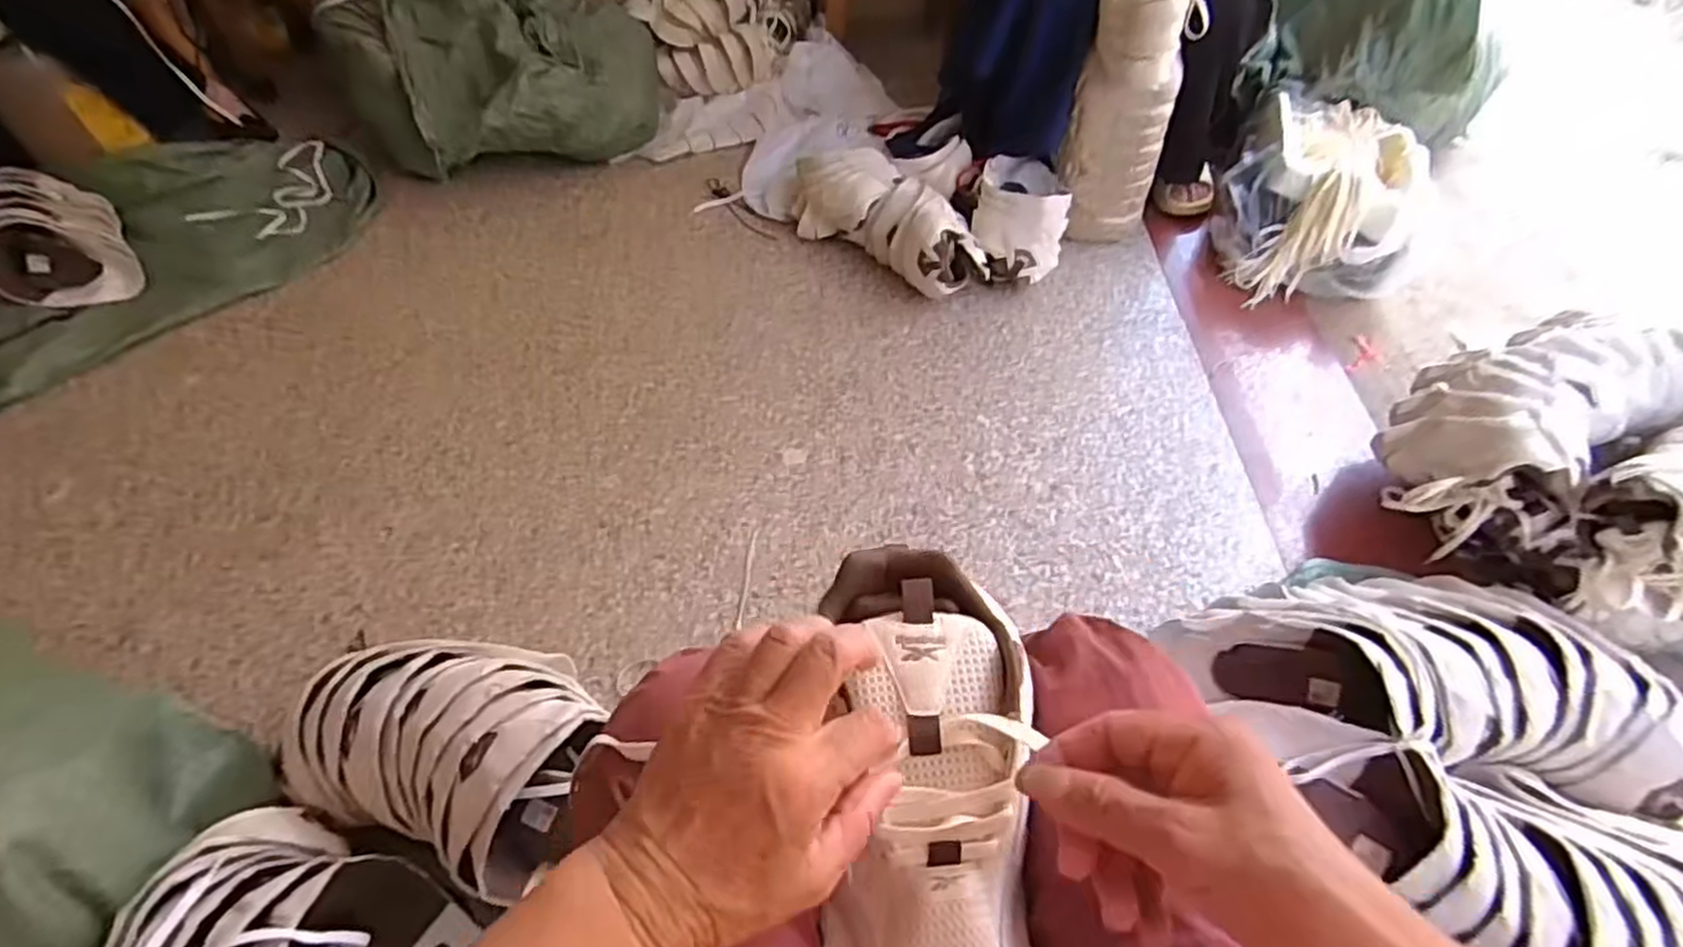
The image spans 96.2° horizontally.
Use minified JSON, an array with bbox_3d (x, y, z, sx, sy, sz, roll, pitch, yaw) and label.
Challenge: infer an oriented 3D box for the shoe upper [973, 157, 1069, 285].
[{"bbox_3d":[0.310,-0.439,1.310,0.156,0.106,0.246,8,52,6],"label":"shoe upper"}]

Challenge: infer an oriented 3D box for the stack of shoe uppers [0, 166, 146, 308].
[{"bbox_3d":[-1.263,-0.379,1.202,0.174,0.119,0.280,-31,59,-23],"label":"stack of shoe uppers"}]

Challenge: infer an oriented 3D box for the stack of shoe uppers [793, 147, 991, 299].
[{"bbox_3d":[0.080,-0.431,1.297,0.370,0.141,0.143,37,60,26],"label":"stack of shoe uppers"}]

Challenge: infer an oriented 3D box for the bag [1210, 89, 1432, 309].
[{"bbox_3d":[0.850,-0.478,1.336,0.328,0.189,0.437,24,55,16],"label":"bag"}]

